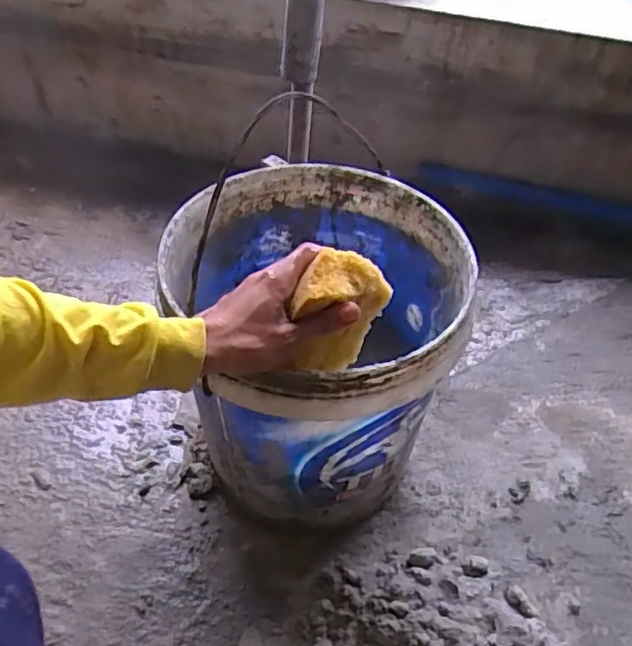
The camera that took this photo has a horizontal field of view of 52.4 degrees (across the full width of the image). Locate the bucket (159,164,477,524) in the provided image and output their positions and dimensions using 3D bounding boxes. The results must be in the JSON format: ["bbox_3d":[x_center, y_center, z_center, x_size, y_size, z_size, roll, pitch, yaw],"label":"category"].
[{"bbox_3d":[-0.005,0.032,0.703,0.284,0.284,0.297,4,46,-4],"label":"bucket"}]

